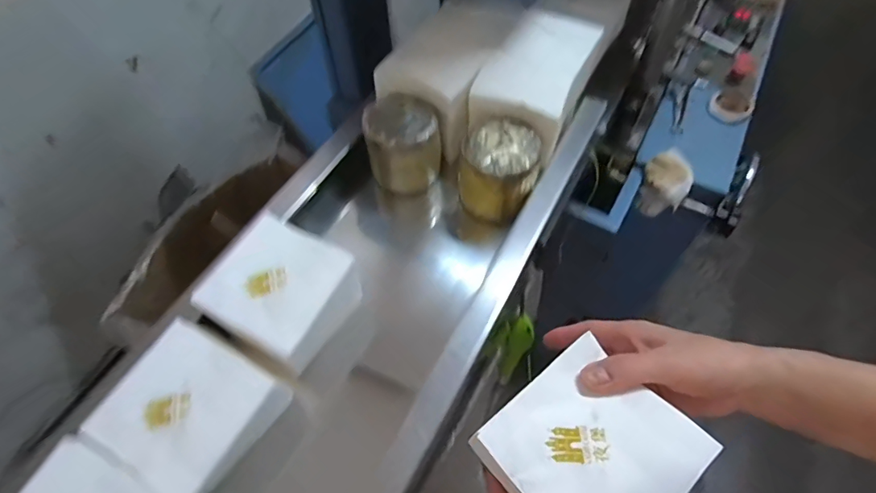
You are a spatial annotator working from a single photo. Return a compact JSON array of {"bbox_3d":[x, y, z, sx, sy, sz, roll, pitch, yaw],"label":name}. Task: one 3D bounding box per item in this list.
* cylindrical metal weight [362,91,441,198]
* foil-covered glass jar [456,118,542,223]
[{"bbox_3d":[-0.047,-0.134,0.623,0.101,0.102,0.091,-4,58,1],"label":"cylindrical metal weight"},{"bbox_3d":[0.079,-0.096,0.589,0.087,0.091,0.093,17,61,13],"label":"foil-covered glass jar"}]

